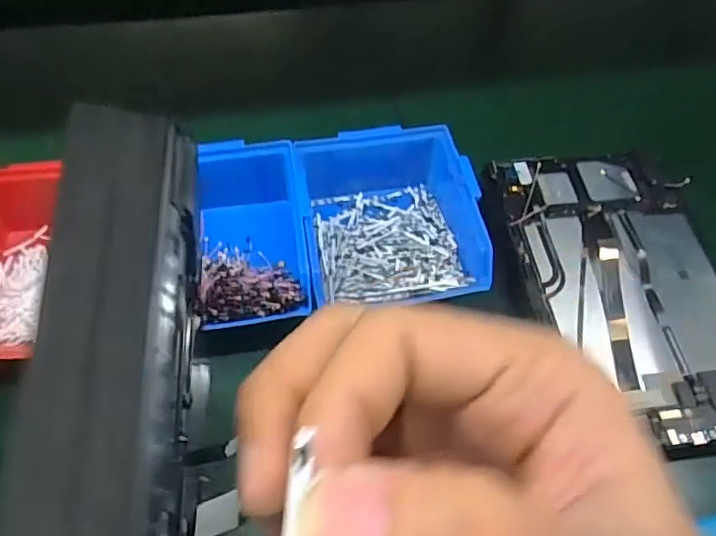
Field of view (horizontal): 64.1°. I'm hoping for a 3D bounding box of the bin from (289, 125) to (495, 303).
[{"bbox_3d":[0.026,-0.035,0.426,0.131,0.061,0.135,-4,55,-5],"label":"bin"}]

